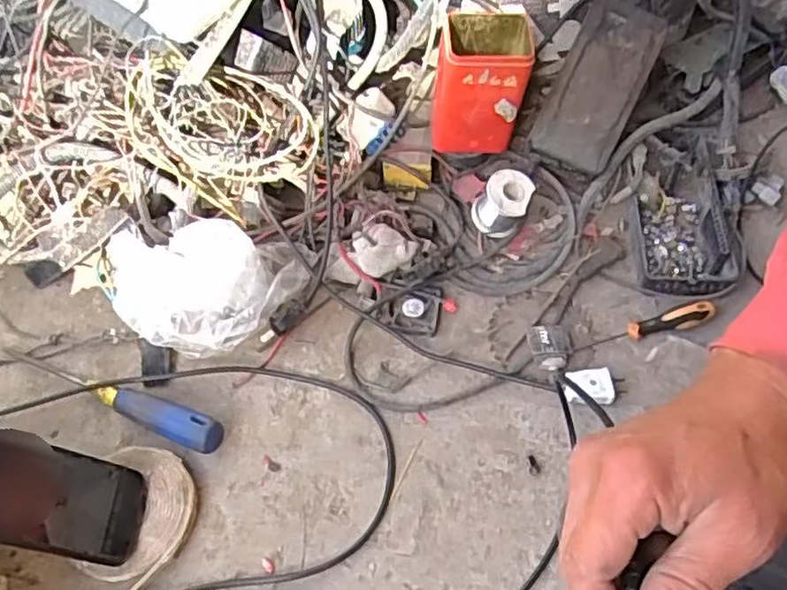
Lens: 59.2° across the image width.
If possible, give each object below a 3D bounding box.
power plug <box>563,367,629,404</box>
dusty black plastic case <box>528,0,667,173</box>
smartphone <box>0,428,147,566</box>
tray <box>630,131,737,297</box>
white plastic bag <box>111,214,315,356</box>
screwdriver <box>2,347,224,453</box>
[{"bbox_3d":[0.189,0.085,0.642,0.054,0.016,0.039,1,55,4],"label":"power plug"},{"bbox_3d":[0.221,-0.236,0.731,0.084,0.039,0.209,26,94,20],"label":"dusty black plastic case"},{"bbox_3d":[-0.267,0.152,0.527,0.009,0.163,0.078,-29,46,34],"label":"smartphone"},{"bbox_3d":[0.295,-0.087,0.718,0.090,0.033,0.198,2,55,4],"label":"tray"},{"bbox_3d":[-0.179,-0.009,0.674,0.166,0.096,0.126,8,56,7],"label":"white plastic bag"},{"bbox_3d":[-0.263,0.089,0.642,0.241,0.028,0.031,21,58,17],"label":"screwdriver"}]

